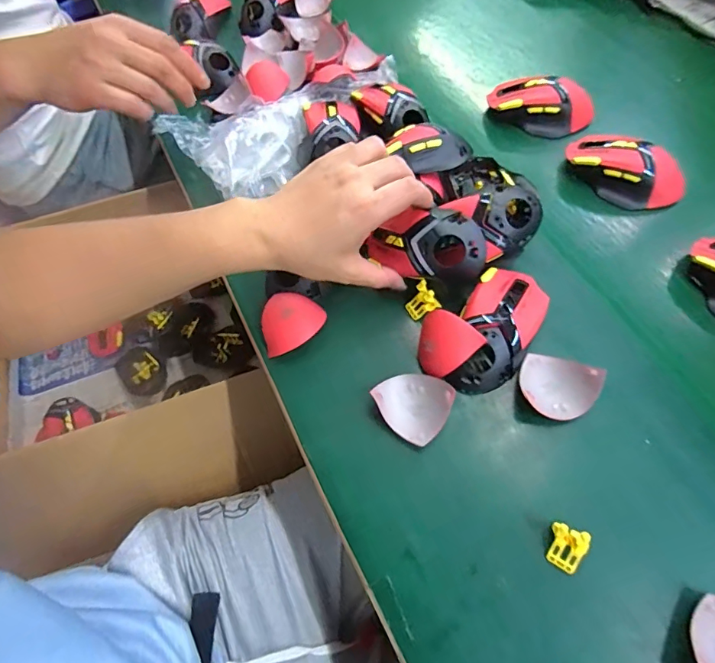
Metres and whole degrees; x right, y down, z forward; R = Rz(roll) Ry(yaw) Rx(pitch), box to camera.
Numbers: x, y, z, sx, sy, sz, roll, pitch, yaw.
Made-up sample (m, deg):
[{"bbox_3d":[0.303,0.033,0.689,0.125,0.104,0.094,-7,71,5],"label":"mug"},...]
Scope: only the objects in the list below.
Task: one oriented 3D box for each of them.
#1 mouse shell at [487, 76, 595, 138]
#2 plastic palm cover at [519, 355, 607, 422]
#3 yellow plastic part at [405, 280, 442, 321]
[{"bbox_3d":[0.212,-0.261,0.525,0.117,0.042,0.053,12,65,11],"label":"mouse shell"},{"bbox_3d":[0.164,0.046,0.366,0.058,0.025,0.052,18,66,13],"label":"plastic palm cover"},{"bbox_3d":[0.059,-0.026,0.412,0.027,0.036,0.011,46,38,14],"label":"yellow plastic part"}]

